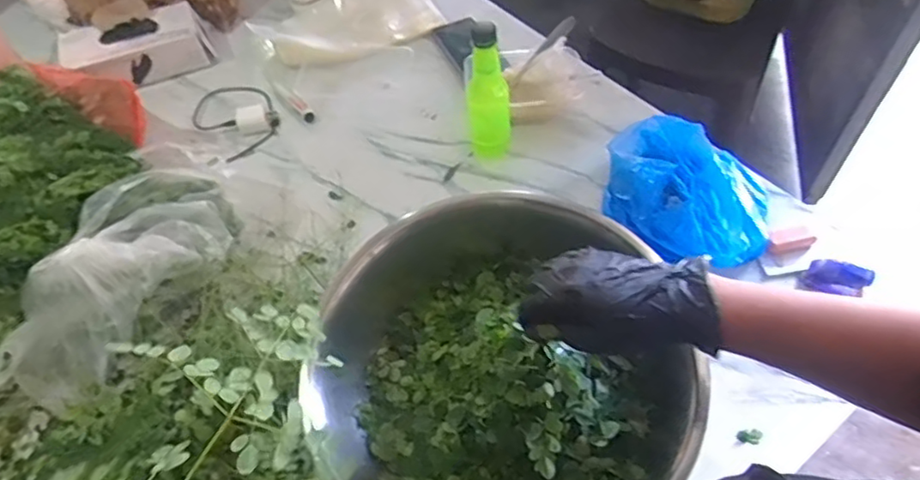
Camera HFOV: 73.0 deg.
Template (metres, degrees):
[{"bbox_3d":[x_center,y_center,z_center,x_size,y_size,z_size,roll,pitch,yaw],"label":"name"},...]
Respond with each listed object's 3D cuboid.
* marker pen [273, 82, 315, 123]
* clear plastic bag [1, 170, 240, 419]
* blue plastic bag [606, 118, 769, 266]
[{"bbox_3d":[-0.259,-0.218,0.960,0.020,0.015,0.107,-35,59,-18],"label":"marker pen"},{"bbox_3d":[-0.397,0.031,0.709,0.155,0.103,0.288,29,62,23],"label":"clear plastic bag"},{"bbox_3d":[0.271,-0.060,0.761,0.217,0.072,0.172,28,62,22],"label":"blue plastic bag"}]

